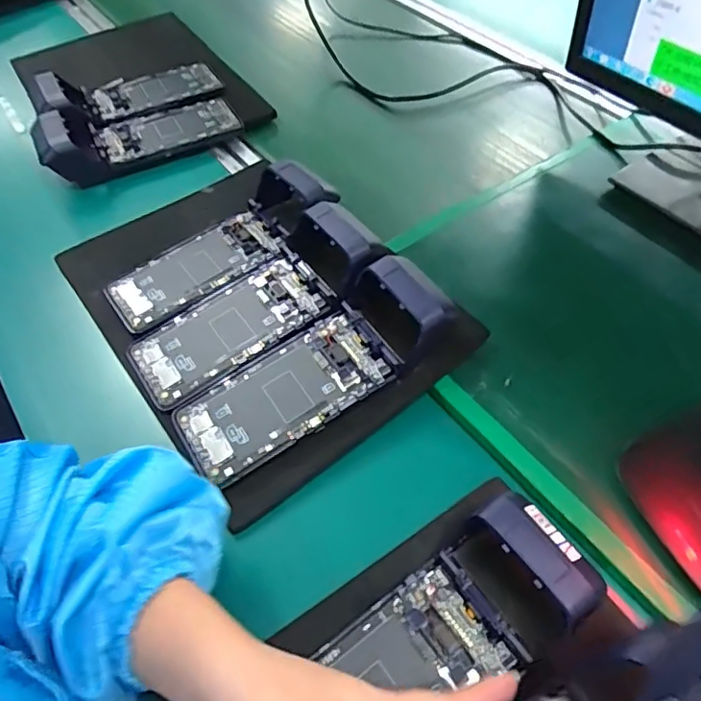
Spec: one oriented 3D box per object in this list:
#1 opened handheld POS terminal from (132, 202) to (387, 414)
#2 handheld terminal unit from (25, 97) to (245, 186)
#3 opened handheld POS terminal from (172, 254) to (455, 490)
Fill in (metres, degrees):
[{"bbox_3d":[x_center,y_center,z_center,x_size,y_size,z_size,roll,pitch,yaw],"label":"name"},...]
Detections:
[{"bbox_3d":[-0.078,-0.036,0.490,0.223,0.062,0.093,-38,60,-12],"label":"opened handheld POS terminal"},{"bbox_3d":[-0.241,-0.255,0.657,0.221,0.061,0.089,-28,57,-20],"label":"handheld terminal unit"},{"bbox_3d":[-0.027,0.015,0.444,0.223,0.050,0.082,-35,58,-8],"label":"opened handheld POS terminal"}]

